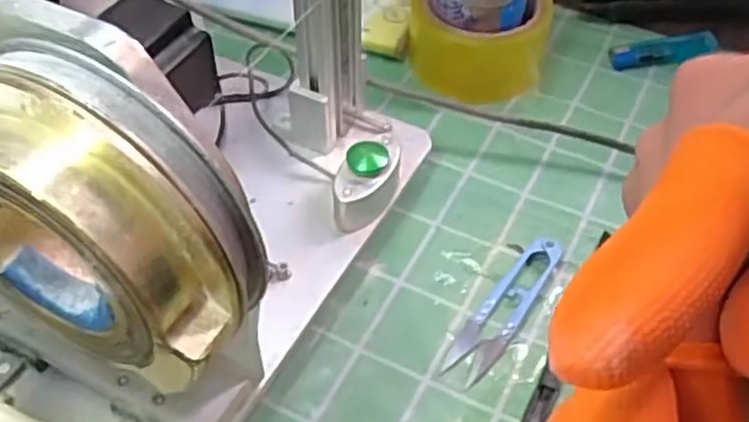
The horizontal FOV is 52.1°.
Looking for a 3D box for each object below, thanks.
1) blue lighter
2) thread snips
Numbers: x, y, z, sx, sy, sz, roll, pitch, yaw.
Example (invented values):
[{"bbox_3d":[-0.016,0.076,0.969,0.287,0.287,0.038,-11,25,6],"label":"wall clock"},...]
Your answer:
[{"bbox_3d":[0.213,-0.118,0.562,0.083,0.011,0.023,-13,51,-12],"label":"blue lighter"},{"bbox_3d":[0.072,0.050,0.412,0.024,0.009,0.101,31,56,23],"label":"thread snips"}]

